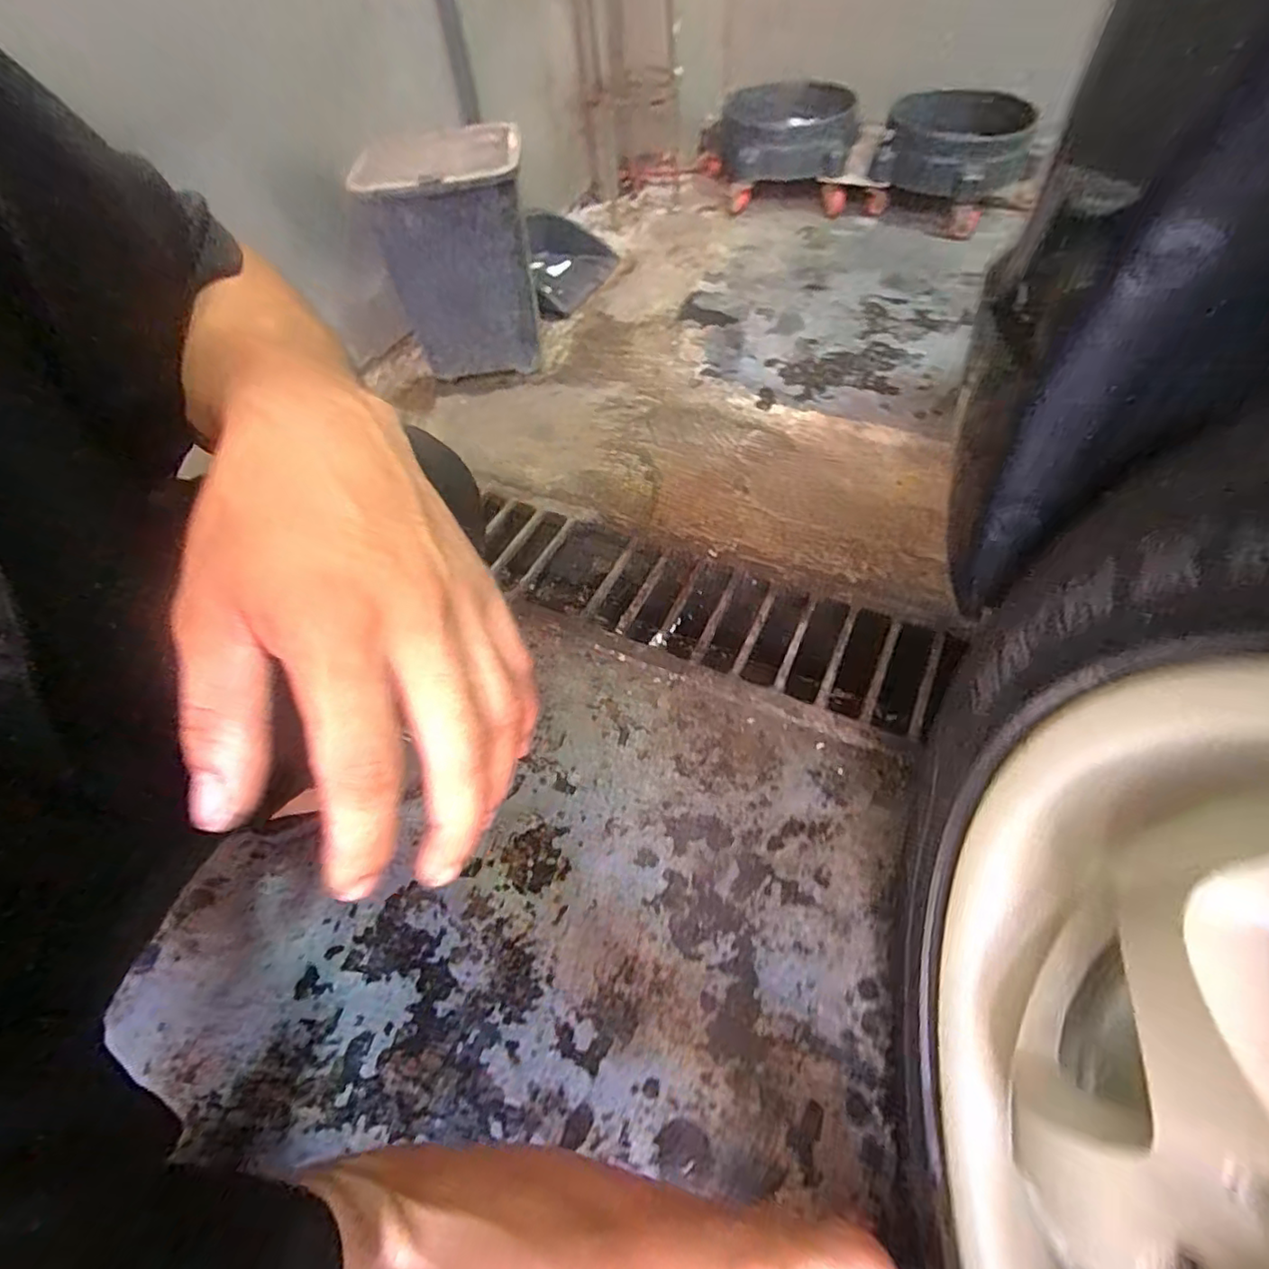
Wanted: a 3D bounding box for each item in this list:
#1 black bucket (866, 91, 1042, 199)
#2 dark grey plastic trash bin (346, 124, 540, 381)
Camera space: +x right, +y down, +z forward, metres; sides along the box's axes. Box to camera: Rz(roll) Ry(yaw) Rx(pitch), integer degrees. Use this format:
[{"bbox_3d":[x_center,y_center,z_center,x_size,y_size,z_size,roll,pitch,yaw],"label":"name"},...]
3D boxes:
[{"bbox_3d":[0.689,-1.059,1.310,0.303,0.114,0.305,17,58,15],"label":"black bucket"},{"bbox_3d":[-0.273,-0.612,1.011,0.214,0.305,0.218,-4,55,1],"label":"dark grey plastic trash bin"}]

